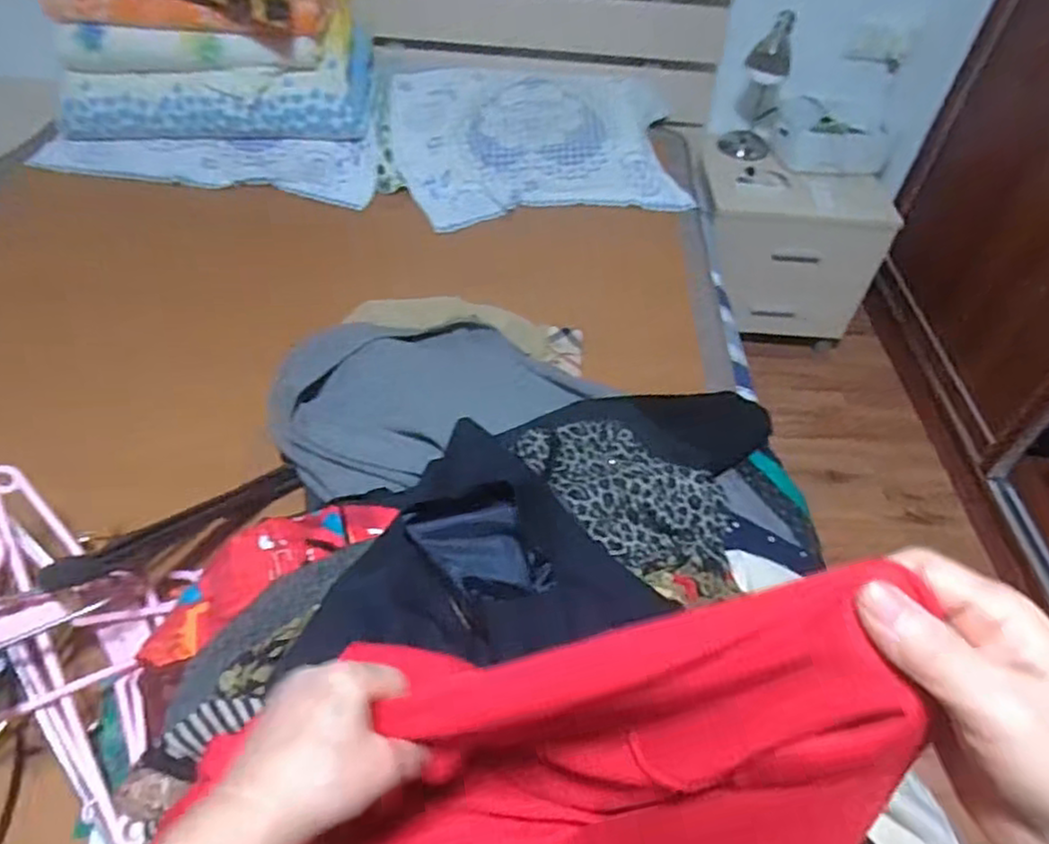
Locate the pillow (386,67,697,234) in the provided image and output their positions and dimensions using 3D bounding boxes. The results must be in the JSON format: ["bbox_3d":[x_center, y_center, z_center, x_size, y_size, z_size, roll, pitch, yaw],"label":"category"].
[{"bbox_3d":[0.028,-0.626,1.591,0.642,0.173,0.445,-5,49,-10],"label":"pillow"}]

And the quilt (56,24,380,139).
[{"bbox_3d":[-0.650,-0.759,1.508,0.611,0.149,0.331,-2,48,-7],"label":"quilt"}]

